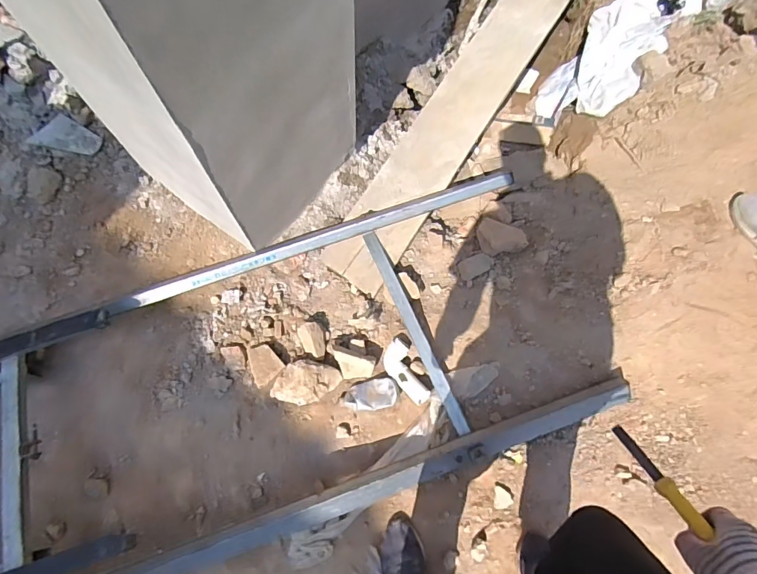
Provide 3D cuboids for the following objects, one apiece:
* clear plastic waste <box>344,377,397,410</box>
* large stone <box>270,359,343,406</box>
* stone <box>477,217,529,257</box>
[{"bbox_3d":[-0.021,0.308,1.246,0.143,0.031,0.081,-9,72,-2],"label":"clear plastic waste"},{"bbox_3d":[-0.203,0.271,1.231,0.167,0.071,0.123,16,72,3],"label":"large stone"},{"bbox_3d":[0.396,-0.155,1.395,0.159,0.070,0.112,22,73,5],"label":"stone"}]

